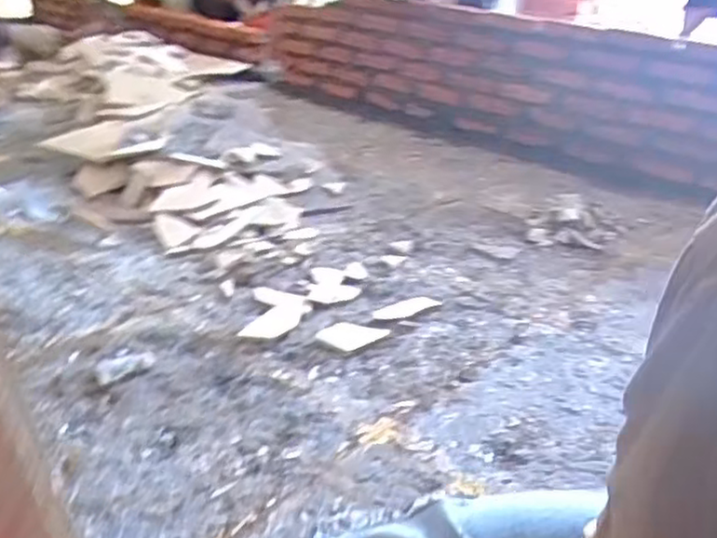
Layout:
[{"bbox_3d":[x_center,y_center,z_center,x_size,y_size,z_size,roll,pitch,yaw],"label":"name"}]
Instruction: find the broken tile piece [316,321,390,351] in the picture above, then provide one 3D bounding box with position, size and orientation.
[{"bbox_3d":[-0.007,0.112,1.242,0.119,0.018,0.068,-11,28,-33],"label":"broken tile piece"}]

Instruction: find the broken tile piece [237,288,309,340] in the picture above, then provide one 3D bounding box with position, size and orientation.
[{"bbox_3d":[-0.148,0.075,1.303,0.106,0.008,0.194,5,23,0],"label":"broken tile piece"}]

